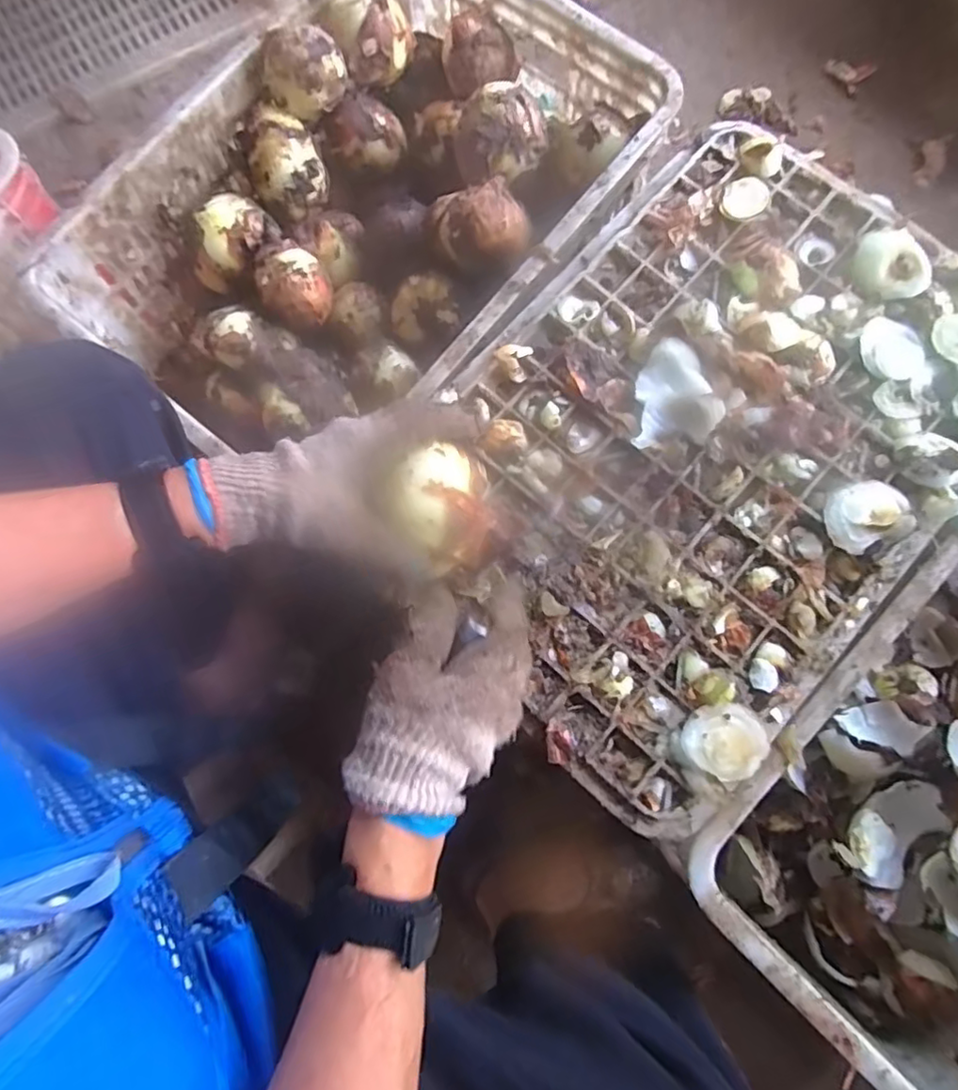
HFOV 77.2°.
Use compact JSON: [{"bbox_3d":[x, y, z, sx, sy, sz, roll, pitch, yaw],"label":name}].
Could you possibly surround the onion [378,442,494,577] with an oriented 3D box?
[{"bbox_3d":[-0.025,-0.019,0.376,0.058,0.053,0.067,-23,79,-4],"label":"onion"}]

